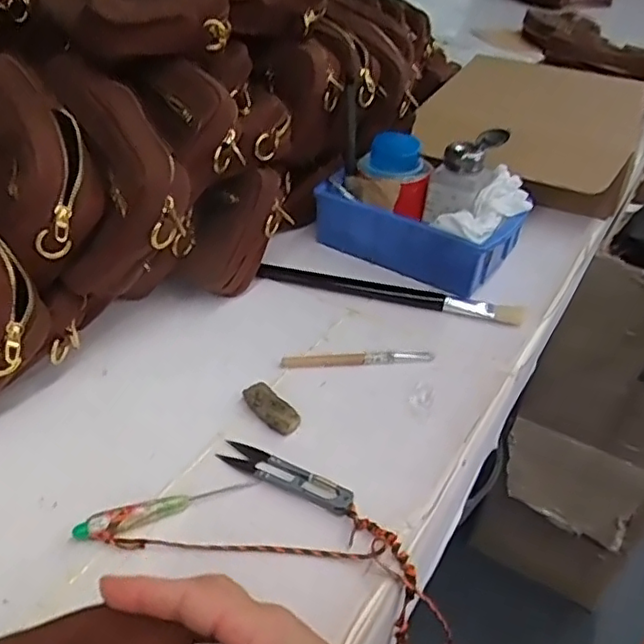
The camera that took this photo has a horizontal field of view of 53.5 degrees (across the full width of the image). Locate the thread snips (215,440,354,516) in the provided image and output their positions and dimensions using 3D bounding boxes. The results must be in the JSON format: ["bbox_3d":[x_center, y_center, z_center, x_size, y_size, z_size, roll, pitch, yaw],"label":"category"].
[{"bbox_3d":[-0.025,0.103,0.436,0.101,0.012,0.023,22,40,21],"label":"thread snips"}]

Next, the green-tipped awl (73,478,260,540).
[{"bbox_3d":[-0.098,0.117,0.409,0.114,0.015,0.014,-16,42,-25],"label":"green-tipped awl"}]

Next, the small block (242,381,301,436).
[{"bbox_3d":[-0.038,0.065,0.484,0.022,0.013,0.055,-23,45,-32],"label":"small block"}]

